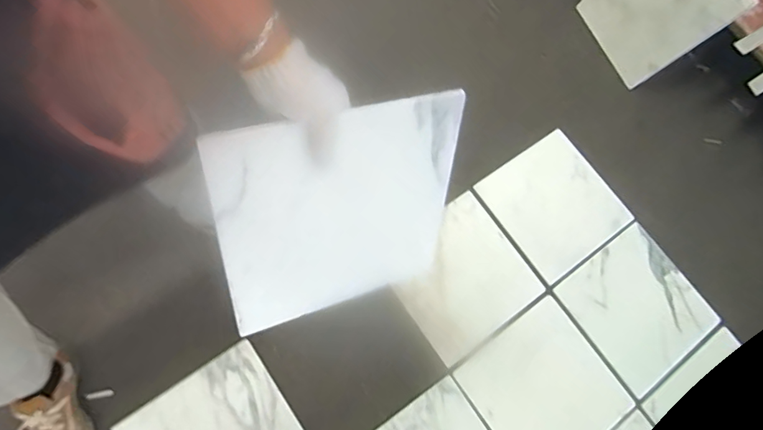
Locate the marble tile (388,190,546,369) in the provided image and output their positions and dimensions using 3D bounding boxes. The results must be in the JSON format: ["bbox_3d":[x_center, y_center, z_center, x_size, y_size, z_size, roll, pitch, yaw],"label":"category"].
[{"bbox_3d":[0.183,0.141,1.058,0.295,0.017,0.288,-34,74,-13],"label":"marble tile"}]

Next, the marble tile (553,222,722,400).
[{"bbox_3d":[0.593,0.211,1.052,0.280,0.015,0.287,-32,73,-12],"label":"marble tile"}]

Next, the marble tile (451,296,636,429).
[{"bbox_3d":[0.352,0.377,0.983,0.293,0.012,0.281,-34,74,-13],"label":"marble tile"}]

